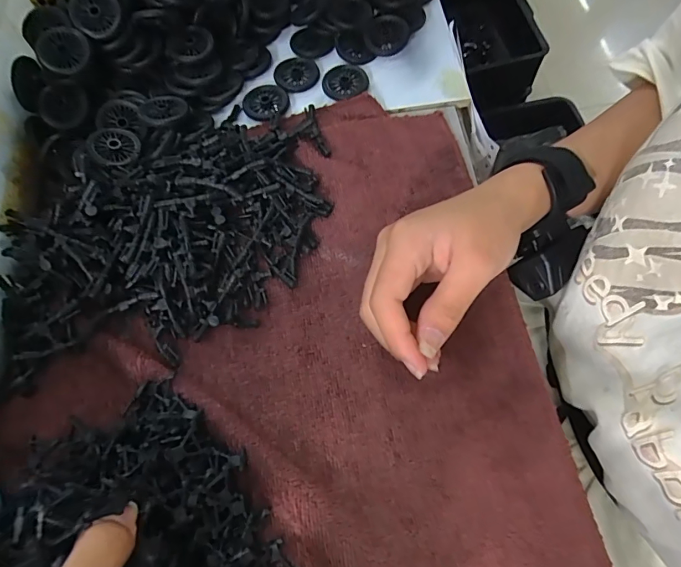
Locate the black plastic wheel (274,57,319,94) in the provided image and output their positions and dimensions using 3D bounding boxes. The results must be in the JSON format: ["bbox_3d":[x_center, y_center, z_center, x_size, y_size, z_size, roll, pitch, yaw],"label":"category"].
[{"bbox_3d":[-0.038,-0.180,0.379,0.037,0.005,0.039,-1,66,3],"label":"black plastic wheel"}]

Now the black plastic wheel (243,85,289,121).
[{"bbox_3d":[-0.064,-0.151,0.368,0.036,0.008,0.040,-40,69,-13],"label":"black plastic wheel"}]

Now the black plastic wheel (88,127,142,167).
[{"bbox_3d":[-0.172,-0.104,0.336,0.034,0.008,0.036,-25,67,-8],"label":"black plastic wheel"}]

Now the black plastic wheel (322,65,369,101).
[{"bbox_3d":[0.003,-0.171,0.369,0.036,0.006,0.040,-17,66,-4],"label":"black plastic wheel"}]

